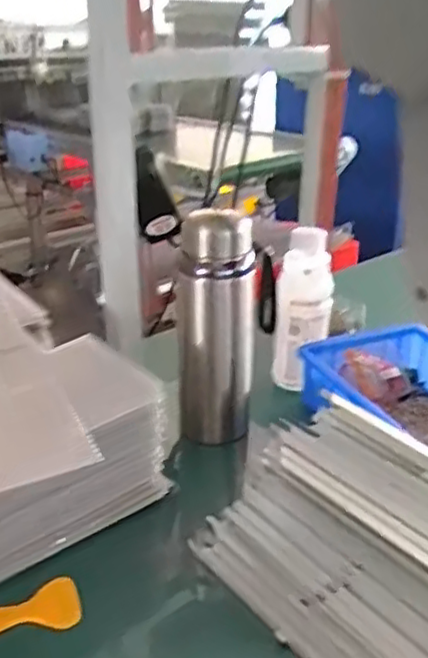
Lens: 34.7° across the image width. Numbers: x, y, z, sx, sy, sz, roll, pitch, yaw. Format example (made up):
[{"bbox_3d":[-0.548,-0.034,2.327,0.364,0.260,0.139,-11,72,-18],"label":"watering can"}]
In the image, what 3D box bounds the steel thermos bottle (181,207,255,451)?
[{"bbox_3d":[0.001,0.005,0.734,0.079,0.247,0.069,0,25,0],"label":"steel thermos bottle"}]

